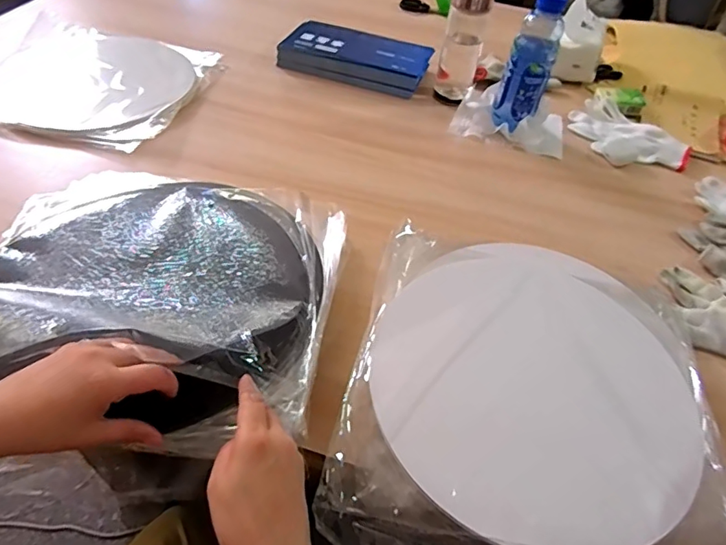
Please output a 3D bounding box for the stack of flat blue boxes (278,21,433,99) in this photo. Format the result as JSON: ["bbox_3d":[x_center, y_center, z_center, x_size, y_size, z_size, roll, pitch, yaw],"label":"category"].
[{"bbox_3d":[-0.014,-0.399,0.925,0.268,0.049,0.134,15,49,7],"label":"stack of flat blue boxes"}]

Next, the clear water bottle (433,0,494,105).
[{"bbox_3d":[0.169,-0.393,0.844,0.068,0.191,0.061,12,49,5],"label":"clear water bottle"}]

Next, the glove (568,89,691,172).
[{"bbox_3d":[0.445,-0.231,0.840,0.146,0.024,0.198,-31,58,-29],"label":"glove"}]

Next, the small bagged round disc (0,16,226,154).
[{"bbox_3d":[-0.438,-0.309,0.806,0.318,0.034,0.324,12,49,4],"label":"small bagged round disc"}]

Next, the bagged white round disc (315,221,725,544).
[{"bbox_3d":[0.160,0.105,0.482,0.342,0.038,0.359,9,48,2],"label":"bagged white round disc"}]

